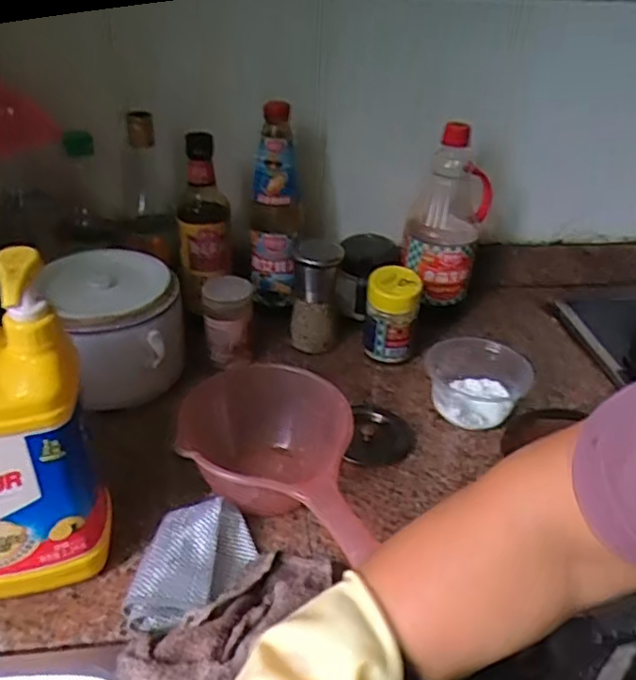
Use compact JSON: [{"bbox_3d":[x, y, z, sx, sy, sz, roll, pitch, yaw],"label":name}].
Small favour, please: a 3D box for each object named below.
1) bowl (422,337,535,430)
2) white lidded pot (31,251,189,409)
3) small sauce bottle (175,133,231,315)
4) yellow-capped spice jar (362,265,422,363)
[{"bbox_3d":[0.185,0.045,0.736,0.108,0.061,0.114,2,34,-1],"label":"bowl"},{"bbox_3d":[-0.217,-0.021,0.699,0.130,0.107,0.139,-20,40,-30],"label":"white lidded pot"},{"bbox_3d":[-0.139,-0.138,0.774,0.065,0.213,0.058,-11,37,-19],"label":"small sauce bottle"},{"bbox_3d":[0.090,-0.029,0.786,0.061,0.114,0.052,5,34,4],"label":"yellow-capped spice jar"}]

